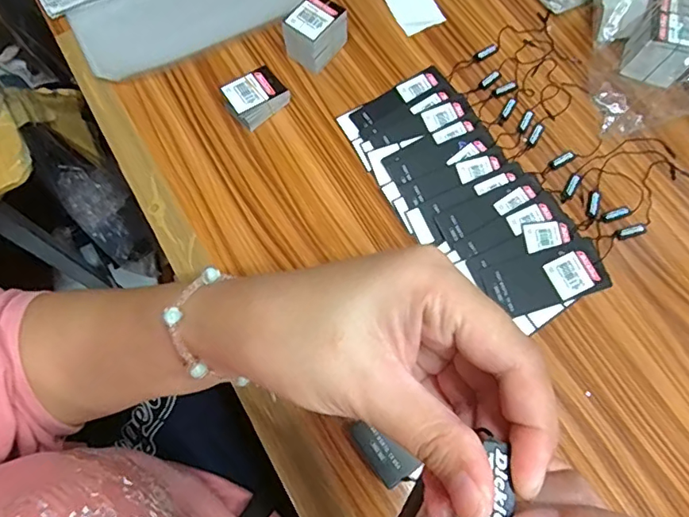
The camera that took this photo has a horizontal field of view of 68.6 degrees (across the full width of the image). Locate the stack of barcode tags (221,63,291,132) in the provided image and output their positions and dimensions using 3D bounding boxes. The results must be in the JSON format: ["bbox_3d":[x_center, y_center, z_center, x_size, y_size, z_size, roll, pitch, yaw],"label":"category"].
[{"bbox_3d":[-0.085,-0.154,0.482,0.056,0.024,0.040,-40,76,-15],"label":"stack of barcode tags"}]

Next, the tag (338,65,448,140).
[{"bbox_3d":[0.048,-0.156,0.501,0.119,0.004,0.029,-34,71,-11],"label":"tag"}]

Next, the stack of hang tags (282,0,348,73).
[{"bbox_3d":[-0.029,-0.218,0.494,0.040,0.053,0.057,40,73,12],"label":"stack of hang tags"}]

